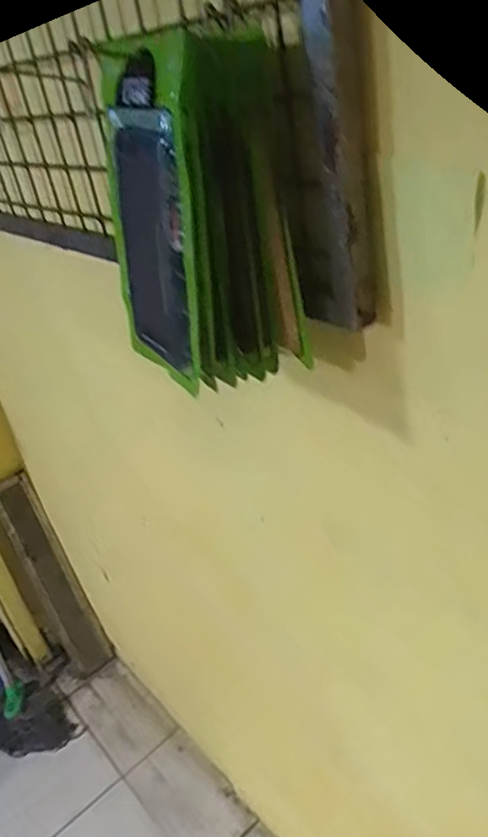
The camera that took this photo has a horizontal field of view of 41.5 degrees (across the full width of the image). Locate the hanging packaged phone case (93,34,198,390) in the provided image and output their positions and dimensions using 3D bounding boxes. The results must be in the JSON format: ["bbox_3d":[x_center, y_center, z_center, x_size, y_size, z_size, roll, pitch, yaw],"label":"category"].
[{"bbox_3d":[-0.068,-0.131,0.431,0.021,0.211,0.107,-16,31,-28],"label":"hanging packaged phone case"}]

